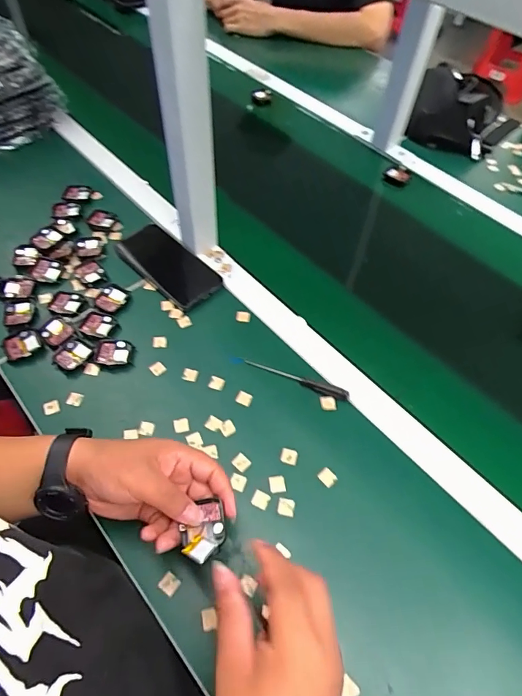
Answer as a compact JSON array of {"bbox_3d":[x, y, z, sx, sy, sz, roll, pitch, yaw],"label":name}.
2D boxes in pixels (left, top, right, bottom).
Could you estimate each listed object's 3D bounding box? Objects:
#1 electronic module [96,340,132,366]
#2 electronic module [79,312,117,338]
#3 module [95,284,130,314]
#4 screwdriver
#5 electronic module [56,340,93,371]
[{"bbox_3d":[-0.186,0.007,0.533,0.040,0.009,0.036,-4,57,-5],"label":"electronic module"},{"bbox_3d":[-0.214,-0.031,0.554,0.042,0.006,0.036,6,56,2],"label":"electronic module"},{"bbox_3d":[-0.204,-0.066,0.577,0.041,0.009,0.045,27,59,14],"label":"module"},{"bbox_3d":[0.035,0.036,0.517,0.148,0.009,0.014,19,57,10],"label":"screwdriver"},{"bbox_3d":[-0.235,0.010,0.528,0.034,0.010,0.040,34,61,18],"label":"electronic module"}]

